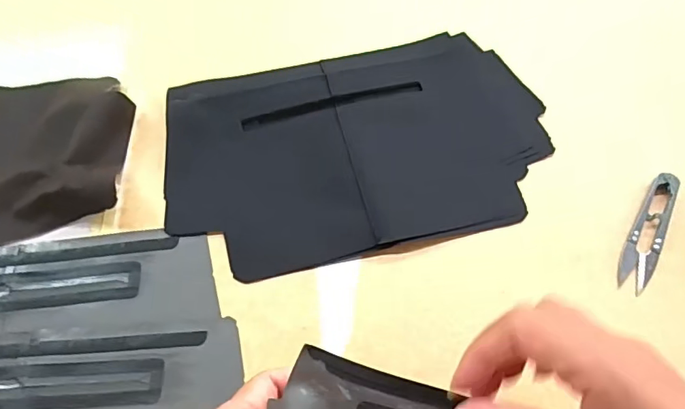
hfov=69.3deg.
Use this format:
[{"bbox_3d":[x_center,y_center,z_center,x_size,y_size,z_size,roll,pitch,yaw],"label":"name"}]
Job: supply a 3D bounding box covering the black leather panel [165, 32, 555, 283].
[{"bbox_3d":[0.012,-0.053,0.411,0.308,0.020,0.192,-10,62,-5],"label":"black leather panel"}]

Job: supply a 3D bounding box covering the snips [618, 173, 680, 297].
[{"bbox_3d":[0.230,0.019,0.369,0.022,0.012,0.102,28,65,15],"label":"snips"}]

